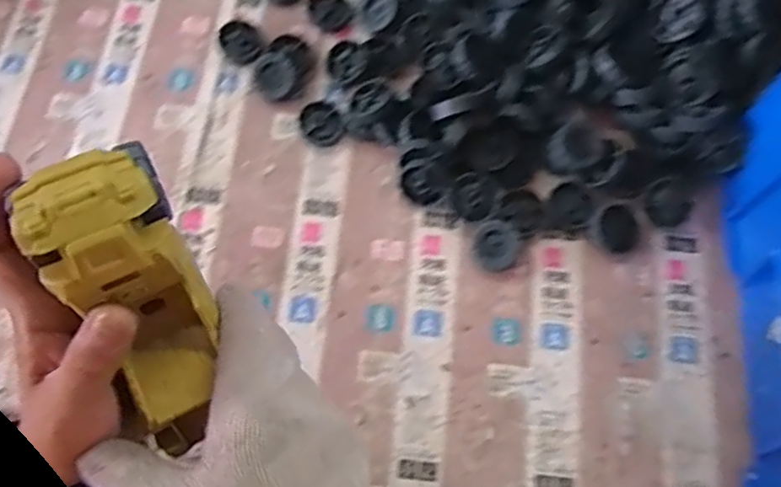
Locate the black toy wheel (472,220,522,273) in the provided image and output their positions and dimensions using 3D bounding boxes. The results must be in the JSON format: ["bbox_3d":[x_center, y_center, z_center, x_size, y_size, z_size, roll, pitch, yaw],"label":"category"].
[{"bbox_3d":[0.081,0.003,0.502,0.037,0.016,0.037,2,96,16],"label":"black toy wheel"}]

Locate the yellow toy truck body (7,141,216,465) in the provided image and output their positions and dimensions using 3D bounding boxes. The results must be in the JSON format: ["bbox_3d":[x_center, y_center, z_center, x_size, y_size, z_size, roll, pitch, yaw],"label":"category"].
[{"bbox_3d":[-0.113,0.032,0.308,0.053,0.149,0.057,-9,40,-1],"label":"yellow toy truck body"}]

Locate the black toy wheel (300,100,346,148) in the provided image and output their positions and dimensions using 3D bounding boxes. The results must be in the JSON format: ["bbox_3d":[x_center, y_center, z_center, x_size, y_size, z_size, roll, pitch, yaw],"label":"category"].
[{"bbox_3d":[-0.057,-0.098,0.539,0.034,0.009,0.038,-24,74,-7],"label":"black toy wheel"}]

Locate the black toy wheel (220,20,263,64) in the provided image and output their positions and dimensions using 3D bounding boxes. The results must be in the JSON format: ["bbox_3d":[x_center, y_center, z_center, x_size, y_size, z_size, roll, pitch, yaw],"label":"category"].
[{"bbox_3d":[-0.126,-0.171,0.561,0.033,0.010,0.041,-30,75,-8],"label":"black toy wheel"}]

